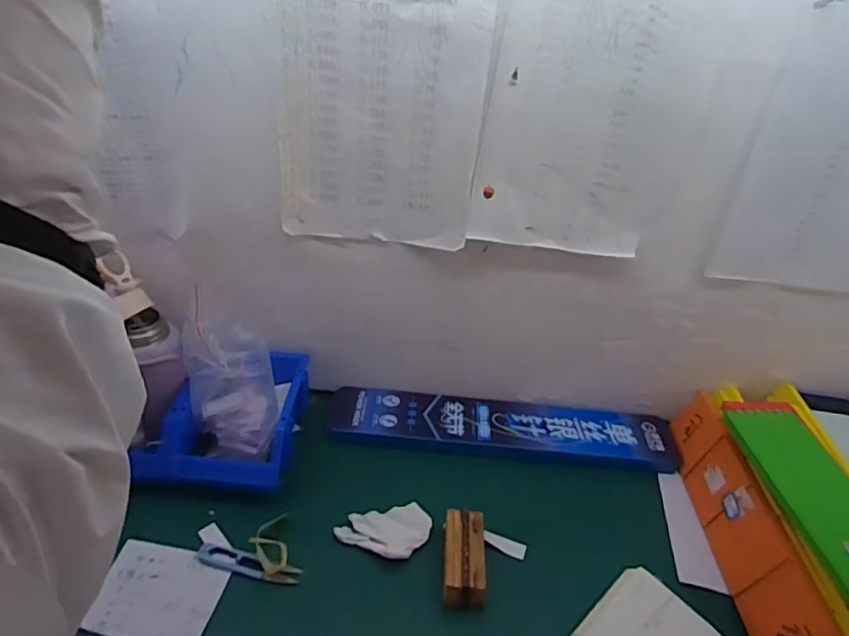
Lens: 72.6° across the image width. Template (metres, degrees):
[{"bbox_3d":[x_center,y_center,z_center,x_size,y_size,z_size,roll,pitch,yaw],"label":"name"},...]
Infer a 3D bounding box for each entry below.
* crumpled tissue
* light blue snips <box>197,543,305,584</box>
[{"bbox_3d":[-0.040,0.228,0.613,0.097,0.009,0.062,-9,36,-21],"label":"crumpled tissue"},{"bbox_3d":[-0.177,0.248,0.577,0.105,0.006,0.023,12,34,10],"label":"light blue snips"}]

